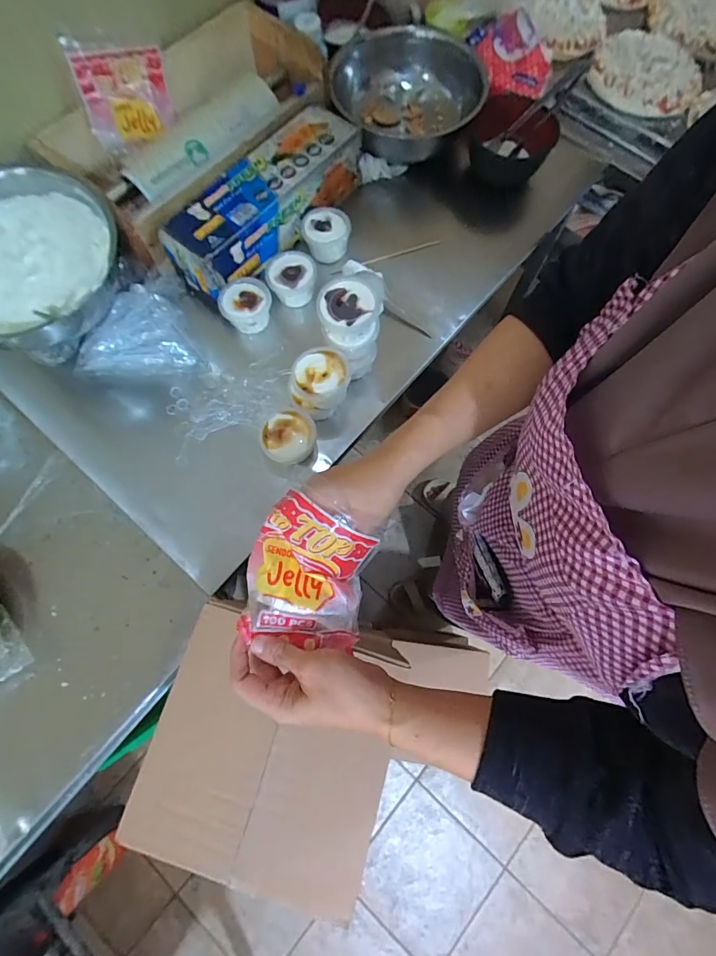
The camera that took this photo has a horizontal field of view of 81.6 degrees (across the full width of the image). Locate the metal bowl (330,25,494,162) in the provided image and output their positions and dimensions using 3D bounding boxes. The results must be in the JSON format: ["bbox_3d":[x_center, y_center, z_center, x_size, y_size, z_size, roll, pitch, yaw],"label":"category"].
[{"bbox_3d":[0.083,-0.651,0.741,0.248,0.113,0.272,0,75,-1],"label":"metal bowl"}]

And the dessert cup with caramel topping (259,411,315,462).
[{"bbox_3d":[-0.094,-0.051,0.570,0.070,0.045,0.068,0,75,-1],"label":"dessert cup with caramel topping"}]

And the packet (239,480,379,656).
[{"bbox_3d":[-0.039,0.075,0.359,0.098,0.045,0.115,11,97,-13],"label":"packet"}]

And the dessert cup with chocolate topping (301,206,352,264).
[{"bbox_3d":[-0.050,-0.389,0.666,0.074,0.053,0.072,-30,77,-9],"label":"dessert cup with chocolate topping"}]

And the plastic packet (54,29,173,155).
[{"bbox_3d":[-0.343,-0.568,0.615,0.032,0.123,0.136,37,62,27],"label":"plastic packet"}]

